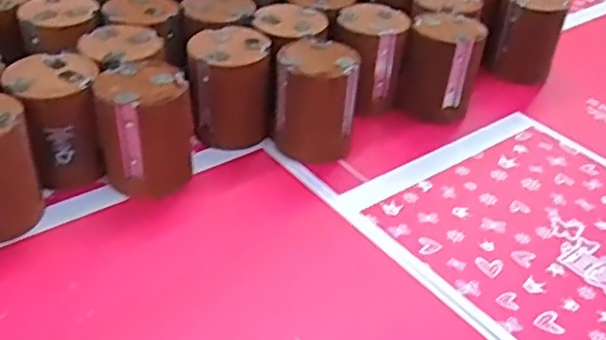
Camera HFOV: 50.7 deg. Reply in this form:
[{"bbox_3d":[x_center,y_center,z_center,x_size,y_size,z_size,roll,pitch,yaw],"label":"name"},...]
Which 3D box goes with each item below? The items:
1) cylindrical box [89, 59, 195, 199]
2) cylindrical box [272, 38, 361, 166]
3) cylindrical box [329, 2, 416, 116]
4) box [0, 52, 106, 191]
[{"bbox_3d":[-0.144,-0.042,0.594,0.082,0.103,0.094,-2,37,-9],"label":"cylindrical box"},{"bbox_3d":[0.013,-0.068,0.641,0.080,0.106,0.076,5,36,2],"label":"cylindrical box"},{"bbox_3d":[0.072,-0.124,0.716,0.082,0.101,0.073,-1,36,-8],"label":"cylindrical box"},{"bbox_3d":[-0.222,-0.042,0.584,0.071,0.108,0.076,-17,41,-27],"label":"box"}]

